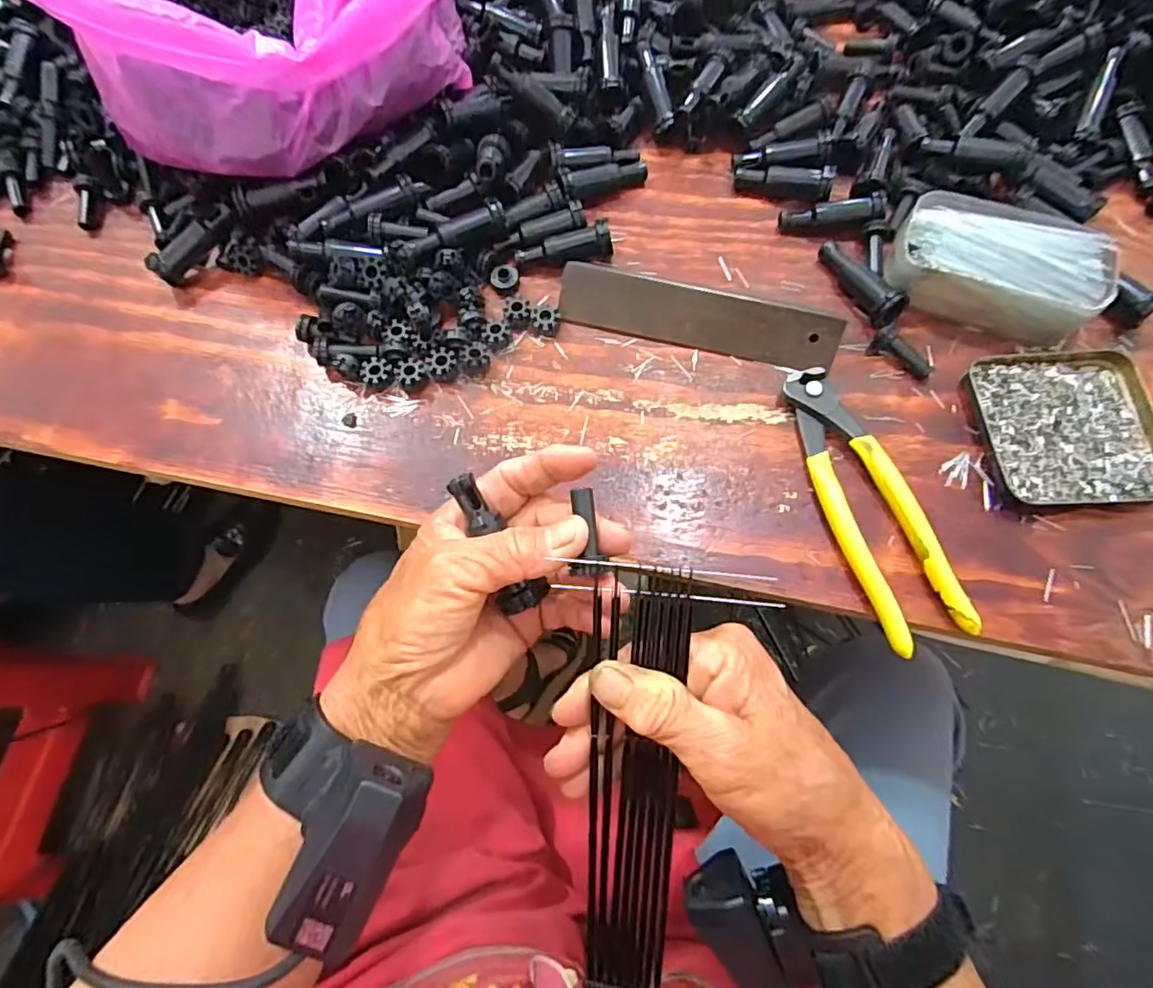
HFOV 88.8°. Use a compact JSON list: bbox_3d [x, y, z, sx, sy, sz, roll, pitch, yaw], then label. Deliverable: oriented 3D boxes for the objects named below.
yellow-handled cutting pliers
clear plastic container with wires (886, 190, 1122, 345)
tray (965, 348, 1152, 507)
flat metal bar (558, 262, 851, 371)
[{"bbox_3d":[0.162,0.002,0.331,0.045,0.017,0.165,-17,71,-4],"label":"yellow-handled cutting pliers"},{"bbox_3d":[0.262,-0.144,0.370,0.119,0.034,0.071,26,74,10],"label":"clear plastic container with wires"},{"bbox_3d":[0.287,-0.042,0.346,0.097,0.011,0.098,-2,71,1],"label":"tray"},{"bbox_3d":[0.075,-0.110,0.370,0.173,0.036,0.006,14,29,7],"label":"flat metal bar"}]

